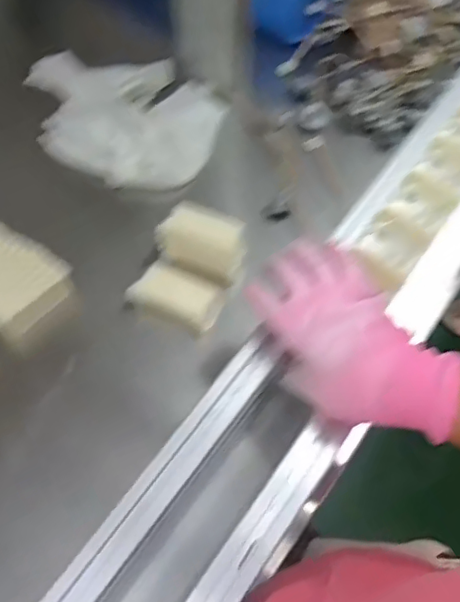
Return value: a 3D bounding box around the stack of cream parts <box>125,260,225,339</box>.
[{"bbox_3d":[-0.052,-0.006,0.587,0.087,0.023,0.055,28,66,11],"label":"stack of cream parts"}]

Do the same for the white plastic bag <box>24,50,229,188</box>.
[{"bbox_3d":[-0.131,-0.217,0.691,0.237,0.044,0.193,1,64,-2],"label":"white plastic bag"}]

